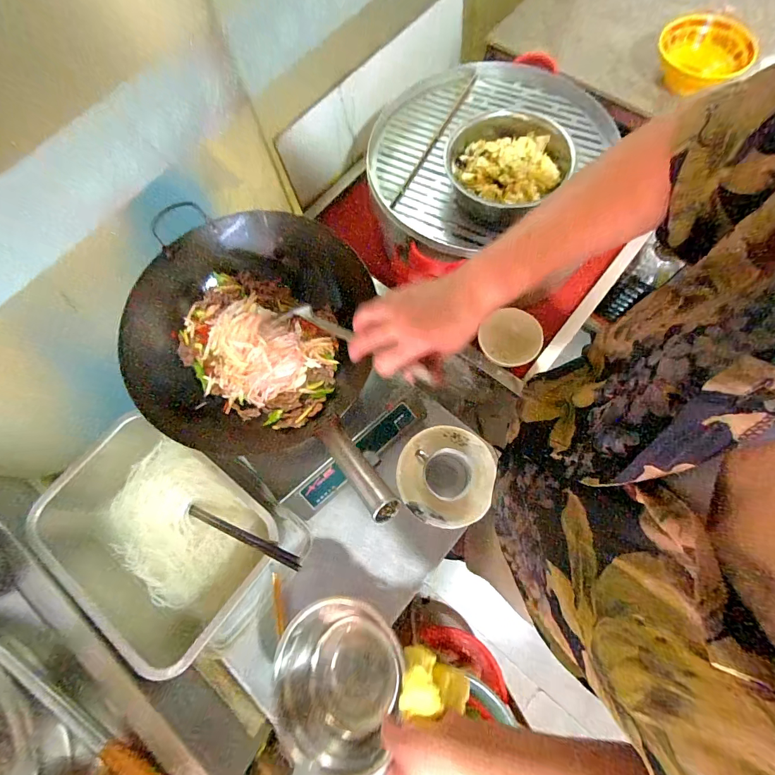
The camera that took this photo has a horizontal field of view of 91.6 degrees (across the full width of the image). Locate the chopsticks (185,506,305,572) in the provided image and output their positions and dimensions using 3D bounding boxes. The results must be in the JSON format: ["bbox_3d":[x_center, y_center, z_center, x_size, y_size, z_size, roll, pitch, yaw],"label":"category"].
[{"bbox_3d":[-0.236,0.231,0.598,0.267,0.020,0.018,8,71,31],"label":"chopsticks"}]

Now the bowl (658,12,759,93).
[{"bbox_3d":[0.627,-0.665,0.756,0.176,0.080,0.189,34,76,12],"label":"bowl"}]

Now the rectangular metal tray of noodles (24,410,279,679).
[{"bbox_3d":[-0.394,0.244,0.639,0.367,0.126,0.256,29,75,11],"label":"rectangular metal tray of noodles"}]

